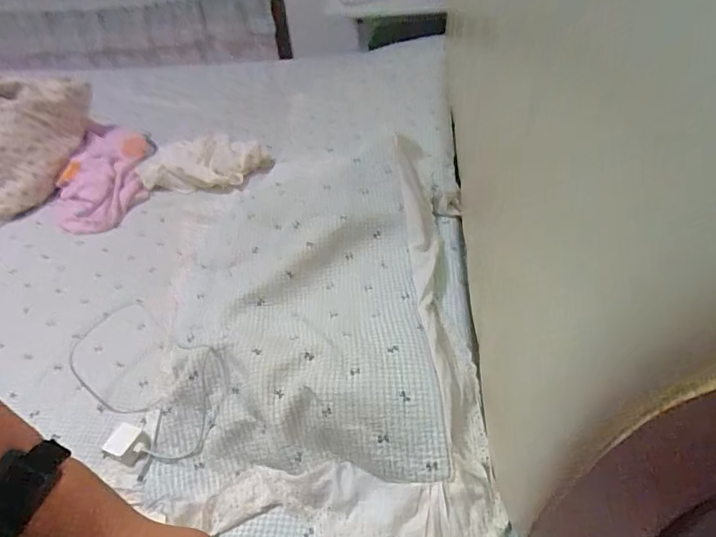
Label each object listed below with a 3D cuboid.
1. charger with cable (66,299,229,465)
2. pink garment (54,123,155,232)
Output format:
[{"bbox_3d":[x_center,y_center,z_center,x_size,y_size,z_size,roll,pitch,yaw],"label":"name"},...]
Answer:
[{"bbox_3d":[-0.384,0.182,0.797,0.441,0.061,0.208,17,67,37],"label":"charger with cable"},{"bbox_3d":[-0.714,-0.279,1.339,0.224,0.070,0.536,-9,42,-6],"label":"pink garment"}]

